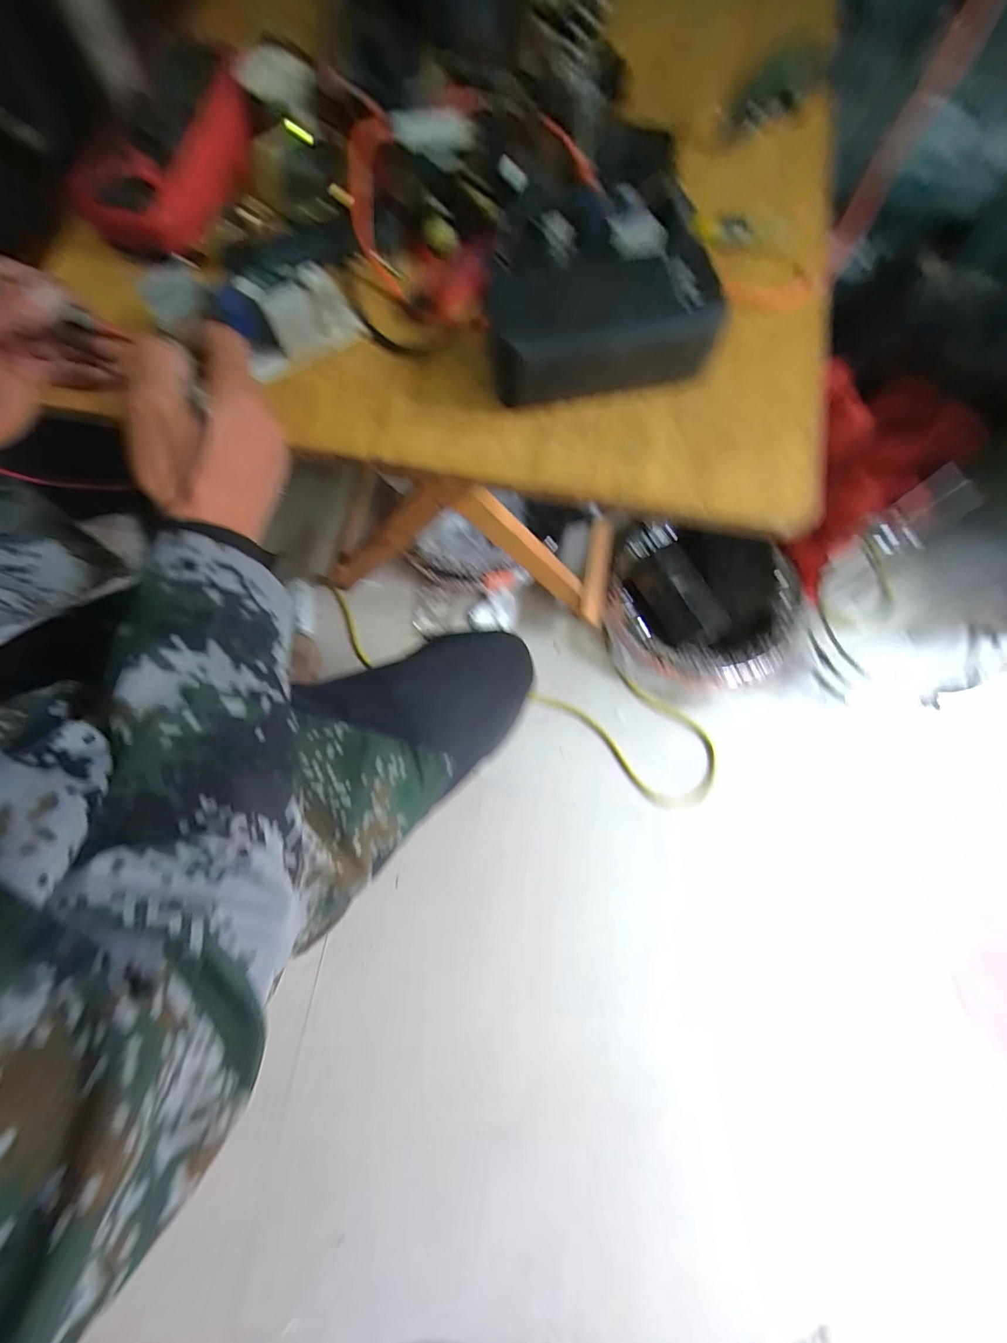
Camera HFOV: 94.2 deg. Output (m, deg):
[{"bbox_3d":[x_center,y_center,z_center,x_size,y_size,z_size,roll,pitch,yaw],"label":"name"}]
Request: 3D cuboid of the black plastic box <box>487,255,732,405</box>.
[{"bbox_3d":[0.070,-0.255,0.344,0.151,0.064,0.077,-8,76,-1],"label":"black plastic box"}]

